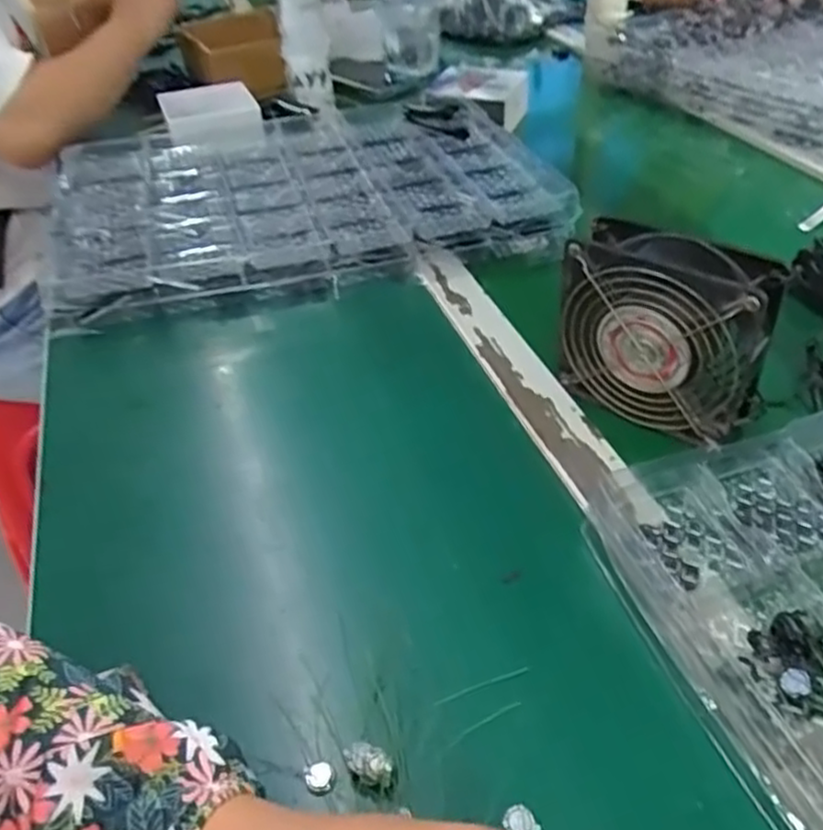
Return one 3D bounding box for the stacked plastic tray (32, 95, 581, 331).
[{"bbox_3d":[-0.114,-0.225,0.718,0.450,0.045,0.353,-12,41,-10],"label":"stacked plastic tray"}]

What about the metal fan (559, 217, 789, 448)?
[{"bbox_3d":[0.154,-0.050,0.444,0.114,0.112,0.048,31,51,34],"label":"metal fan"}]

